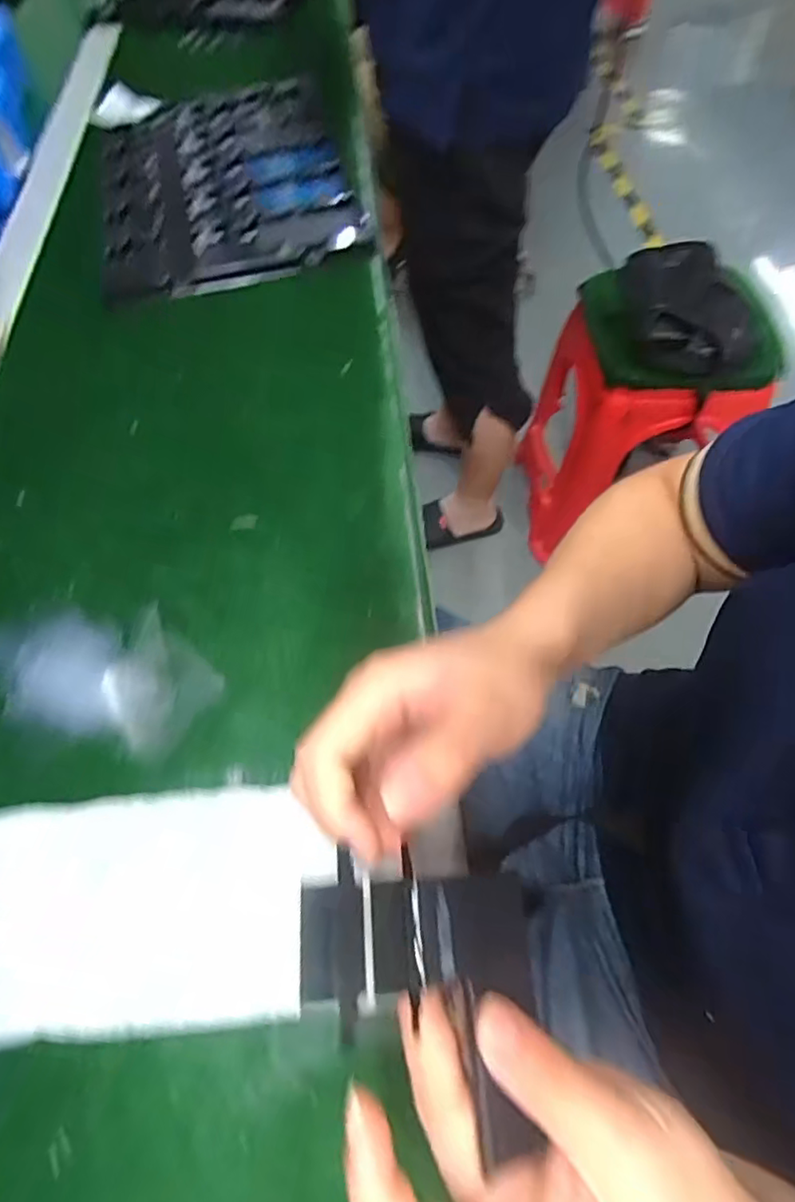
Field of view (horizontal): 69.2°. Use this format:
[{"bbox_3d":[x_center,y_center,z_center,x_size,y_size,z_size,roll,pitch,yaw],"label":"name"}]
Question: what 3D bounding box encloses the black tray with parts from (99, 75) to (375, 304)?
[{"bbox_3d":[-0.167,-0.403,0.545,0.224,0.020,0.320,-14,62,-7],"label":"black tray with parts"}]

